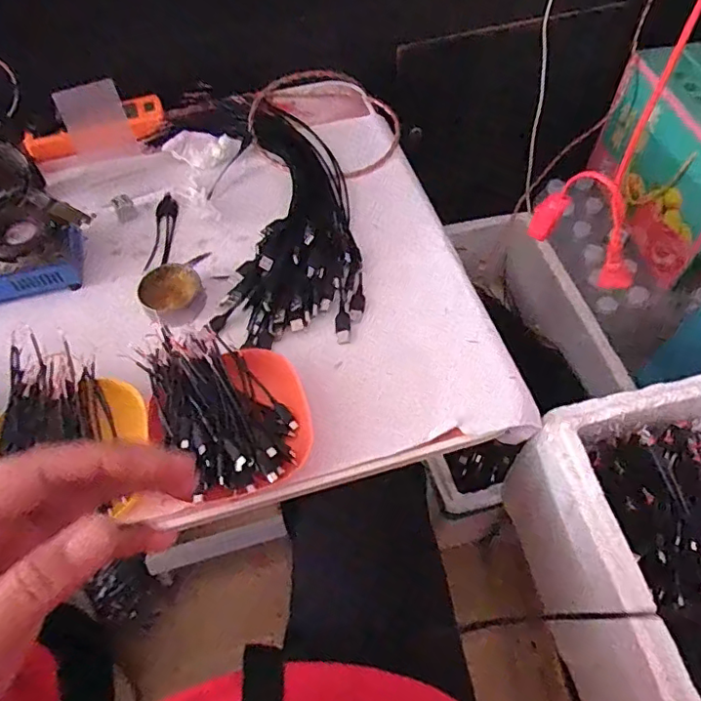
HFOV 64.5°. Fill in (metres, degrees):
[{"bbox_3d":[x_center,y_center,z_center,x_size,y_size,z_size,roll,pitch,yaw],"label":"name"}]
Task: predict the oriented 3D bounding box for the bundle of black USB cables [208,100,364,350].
[{"bbox_3d":[-0.060,-0.168,0.652,0.146,0.025,0.374,0,58,3],"label":"bundle of black USB cables"}]

